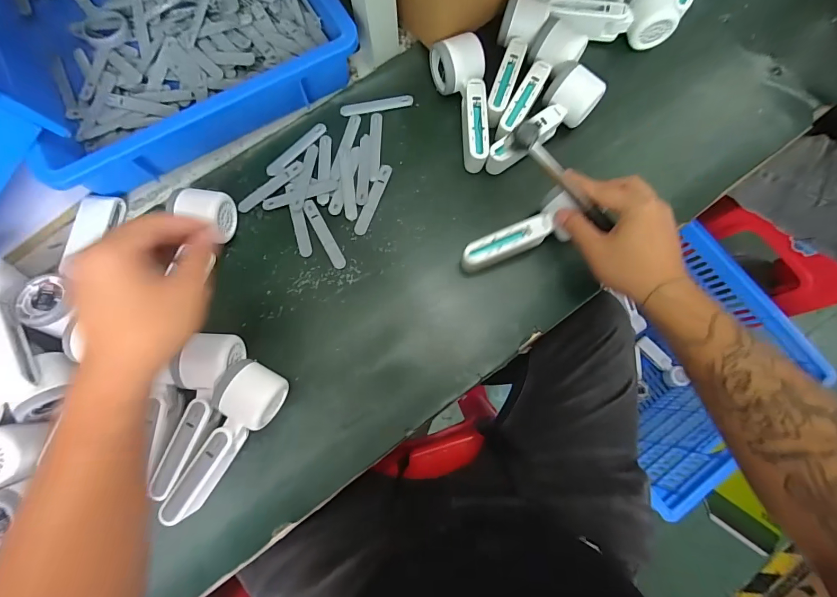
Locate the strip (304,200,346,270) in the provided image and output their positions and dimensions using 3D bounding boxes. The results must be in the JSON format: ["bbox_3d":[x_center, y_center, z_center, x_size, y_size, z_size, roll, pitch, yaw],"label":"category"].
[{"bbox_3d":[-0.115,-0.078,0.466,0.016,0.004,0.093,-27,84,-10],"label":"strip"}]

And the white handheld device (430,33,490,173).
[{"bbox_3d":[0.053,-0.241,0.473,0.060,0.057,0.154,-4,79,-1],"label":"white handheld device"}]

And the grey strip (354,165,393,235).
[{"bbox_3d":[-0.056,-0.124,0.474,0.016,0.004,0.095,20,79,4],"label":"grey strip"}]

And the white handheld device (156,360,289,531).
[{"bbox_3d":[-0.200,0.149,0.396,0.056,0.054,0.166,25,80,5],"label":"white handheld device"}]

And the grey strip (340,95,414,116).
[{"bbox_3d":[-0.054,-0.253,0.499,0.094,0.004,0.017,-11,82,-2],"label":"grey strip"}]

